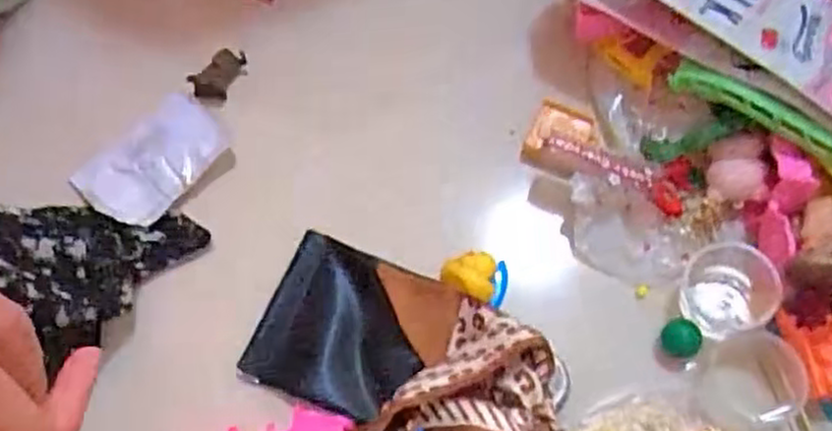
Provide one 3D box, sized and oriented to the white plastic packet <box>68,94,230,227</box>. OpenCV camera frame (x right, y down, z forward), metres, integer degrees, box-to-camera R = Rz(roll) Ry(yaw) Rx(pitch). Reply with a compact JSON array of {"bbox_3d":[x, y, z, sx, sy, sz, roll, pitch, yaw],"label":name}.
[{"bbox_3d":[-0.175,-0.038,0.496,0.067,0.009,0.095,35,74,15],"label":"white plastic packet"}]

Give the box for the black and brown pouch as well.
[{"bbox_3d":[-0.037,0.070,0.442,0.108,0.019,0.091,20,70,10],"label":"black and brown pouch"}]

